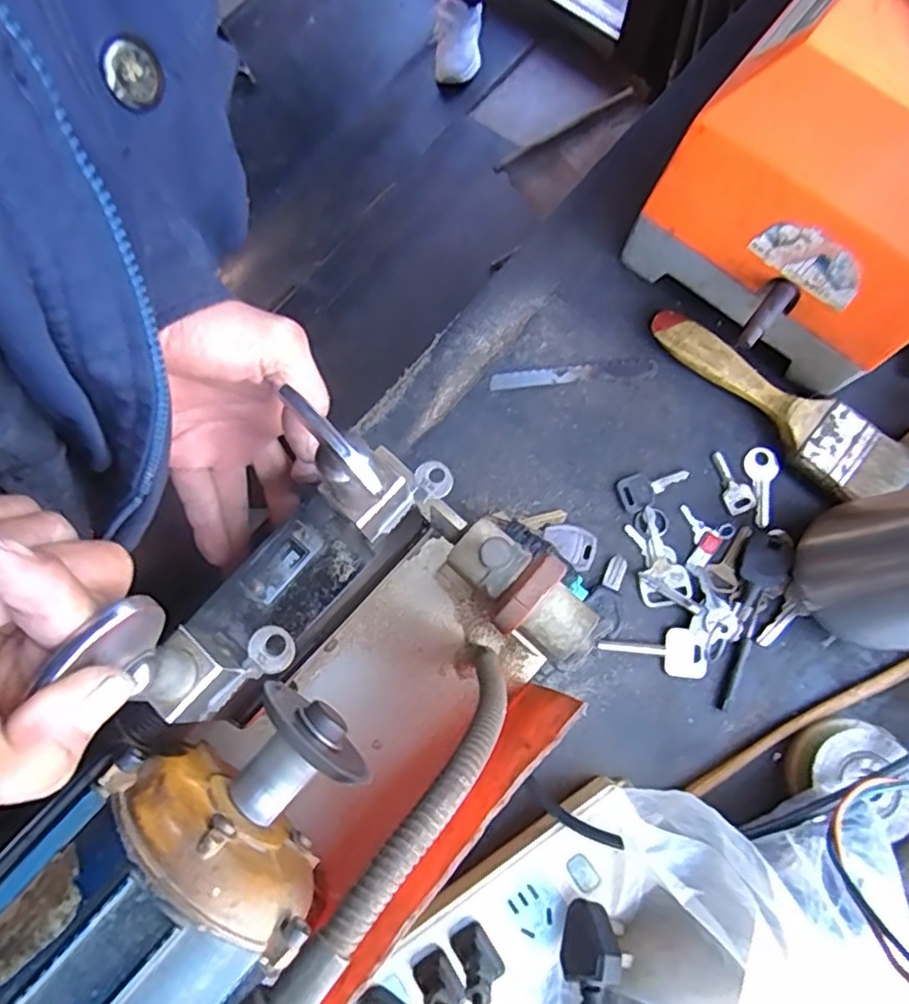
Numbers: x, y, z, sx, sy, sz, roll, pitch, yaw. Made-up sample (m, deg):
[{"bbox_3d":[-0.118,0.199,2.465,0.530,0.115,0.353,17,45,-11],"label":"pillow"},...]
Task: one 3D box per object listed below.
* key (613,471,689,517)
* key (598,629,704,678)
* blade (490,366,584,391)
[{"bbox_3d":[0.120,-0.011,0.400,0.044,0.004,0.022,-30,76,-5],"label":"key"},{"bbox_3d":[0.116,0.086,0.382,0.061,0.004,0.026,8,76,4],"label":"key"},{"bbox_3d":[0.051,-0.079,0.414,0.057,0.004,0.010,-6,92,-2],"label":"blade"}]

